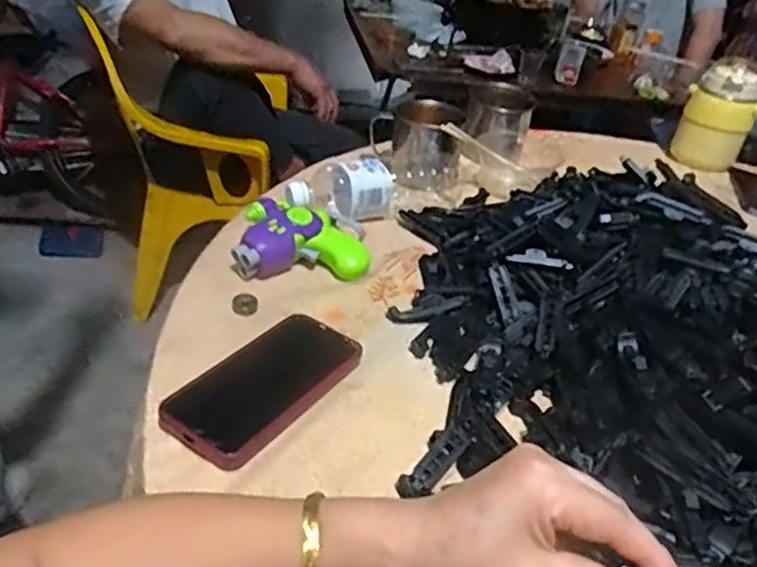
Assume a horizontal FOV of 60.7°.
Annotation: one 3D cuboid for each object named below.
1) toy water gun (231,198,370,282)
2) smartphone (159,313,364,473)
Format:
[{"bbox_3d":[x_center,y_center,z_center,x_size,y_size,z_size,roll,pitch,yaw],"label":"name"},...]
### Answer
[{"bbox_3d":[-0.075,-0.046,0.644,0.129,0.044,0.088,1,34,-9],"label":"toy water gun"},{"bbox_3d":[-0.085,0.075,0.494,0.076,0.014,0.156,26,38,25],"label":"smartphone"}]

